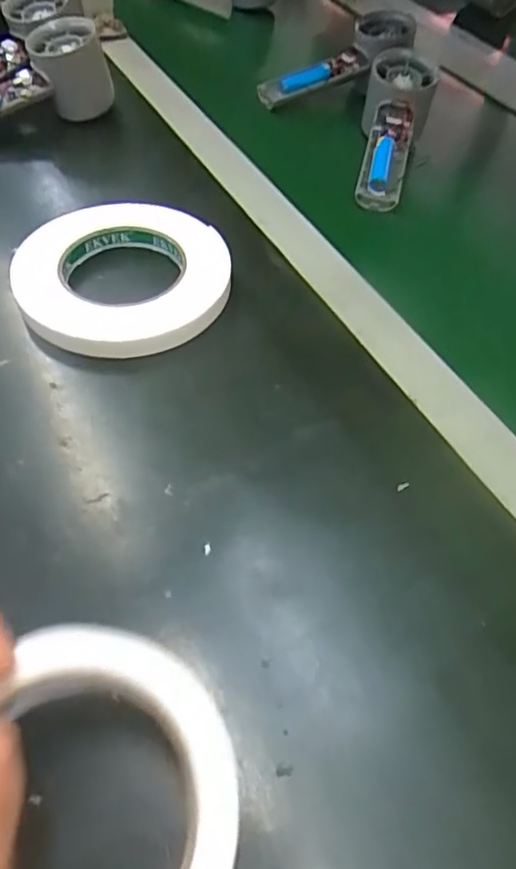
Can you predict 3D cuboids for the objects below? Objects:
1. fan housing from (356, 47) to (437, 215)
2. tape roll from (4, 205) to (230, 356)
[{"bbox_3d":[0.112,-0.252,0.489,0.054,0.043,0.159,12,72,6],"label":"fan housing"},{"bbox_3d":[-0.086,-0.102,0.374,0.131,0.023,0.127,3,53,-3],"label":"tape roll"}]

